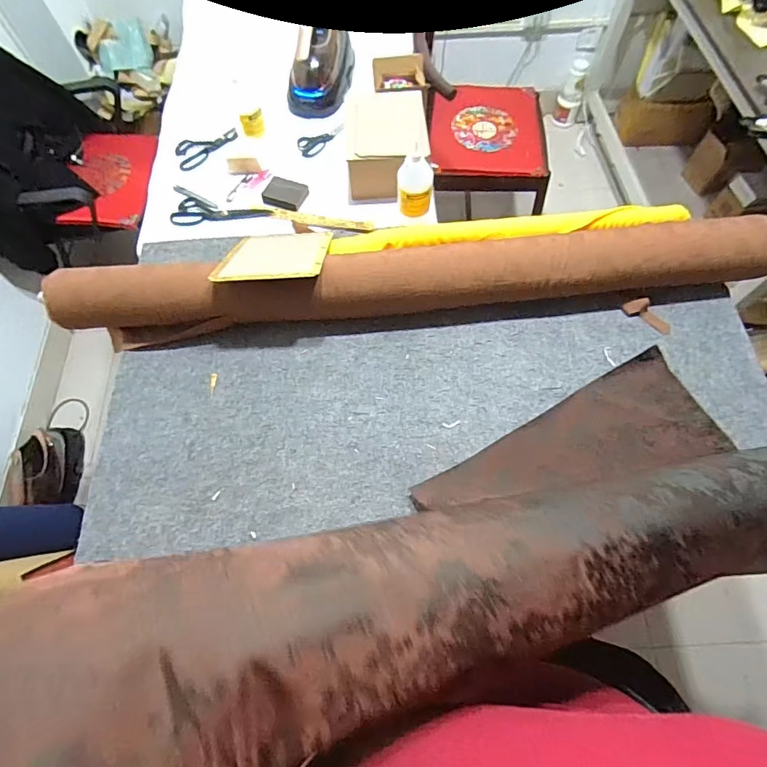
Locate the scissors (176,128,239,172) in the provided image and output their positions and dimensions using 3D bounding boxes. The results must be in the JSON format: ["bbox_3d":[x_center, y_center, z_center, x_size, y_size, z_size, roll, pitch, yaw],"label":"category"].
[{"bbox_3d":[-0.469,-0.625,1.188,0.169,0.017,0.098,-38,70,-14],"label":"scissors"}]

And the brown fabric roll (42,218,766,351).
[{"bbox_3d":[0.060,-0.206,0.926,1.427,0.157,0.154,-2,66,1],"label":"brown fabric roll"}]

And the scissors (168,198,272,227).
[{"bbox_3d":[-0.393,-0.423,1.114,0.238,0.017,0.080,-5,66,0],"label":"scissors"}]

